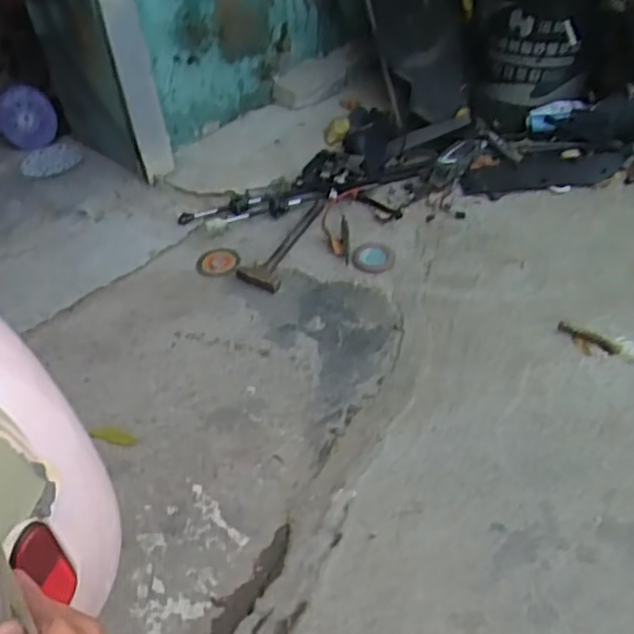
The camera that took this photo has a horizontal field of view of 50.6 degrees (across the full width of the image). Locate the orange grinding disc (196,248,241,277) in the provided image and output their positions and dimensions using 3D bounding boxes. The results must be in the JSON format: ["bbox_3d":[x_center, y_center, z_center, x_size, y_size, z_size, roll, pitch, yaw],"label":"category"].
[{"bbox_3d":[-0.204,-0.116,1.400,0.091,0.007,0.092,-3,42,3],"label":"orange grinding disc"}]

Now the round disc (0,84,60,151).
[{"bbox_3d":[-0.696,-0.480,1.607,0.137,0.137,0.042,-20,46,-15],"label":"round disc"}]

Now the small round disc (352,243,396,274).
[{"bbox_3d":[0.118,-0.125,1.389,0.084,0.013,0.087,-3,42,3],"label":"small round disc"}]

